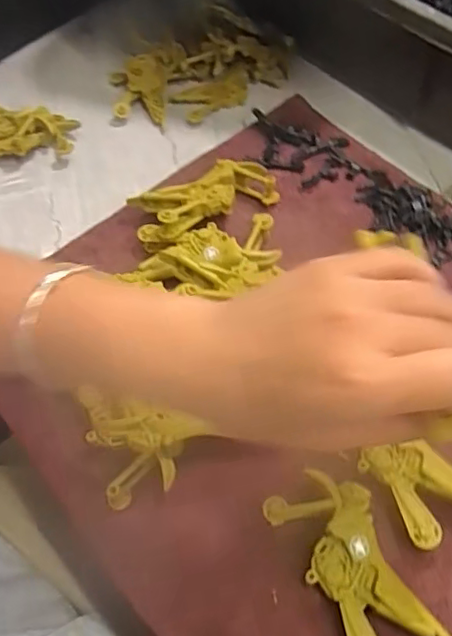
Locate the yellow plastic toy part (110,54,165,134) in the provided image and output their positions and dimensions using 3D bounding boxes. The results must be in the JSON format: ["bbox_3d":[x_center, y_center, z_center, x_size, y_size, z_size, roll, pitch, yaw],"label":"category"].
[{"bbox_3d":[-0.078,-0.200,0.515,0.048,0.023,0.072,-7,59,0],"label":"yellow plastic toy part"}]

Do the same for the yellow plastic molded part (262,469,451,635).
[{"bbox_3d":[0.066,0.129,0.306,0.051,0.017,0.098,-28,61,-12],"label":"yellow plastic molded part"}]

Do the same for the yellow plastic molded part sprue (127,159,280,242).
[{"bbox_3d":[-0.017,-0.089,0.438,0.106,0.028,0.046,-25,61,-10],"label":"yellow plastic molded part sprue"}]

